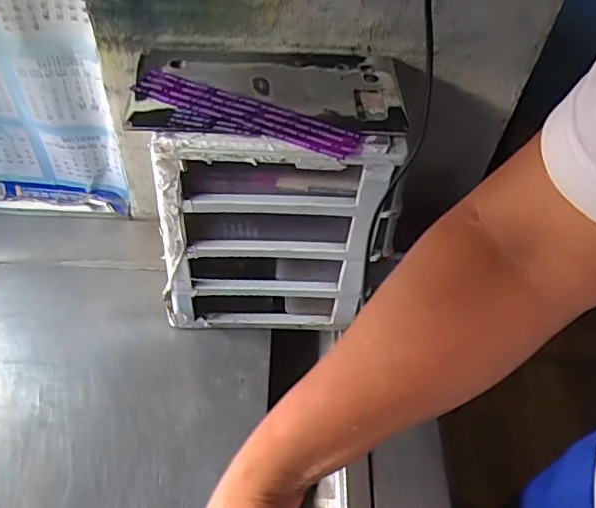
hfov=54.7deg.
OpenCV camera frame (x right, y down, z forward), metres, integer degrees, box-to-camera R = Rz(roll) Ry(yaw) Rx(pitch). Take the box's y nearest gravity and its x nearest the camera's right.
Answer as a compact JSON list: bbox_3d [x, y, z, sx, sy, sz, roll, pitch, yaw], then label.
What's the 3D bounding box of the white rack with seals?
[{"bbox_3d":[-0.025,-0.054,0.598,0.239,0.249,0.156,0,52,-3],"label":"white rack with seals"}]

